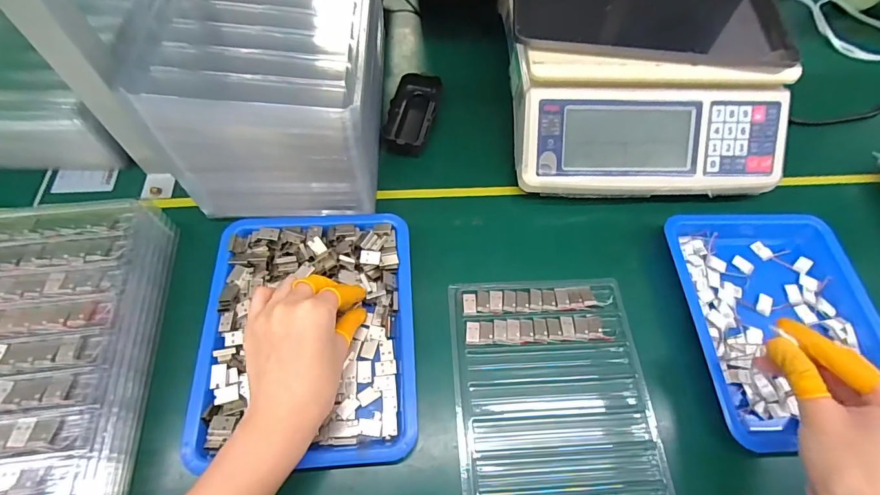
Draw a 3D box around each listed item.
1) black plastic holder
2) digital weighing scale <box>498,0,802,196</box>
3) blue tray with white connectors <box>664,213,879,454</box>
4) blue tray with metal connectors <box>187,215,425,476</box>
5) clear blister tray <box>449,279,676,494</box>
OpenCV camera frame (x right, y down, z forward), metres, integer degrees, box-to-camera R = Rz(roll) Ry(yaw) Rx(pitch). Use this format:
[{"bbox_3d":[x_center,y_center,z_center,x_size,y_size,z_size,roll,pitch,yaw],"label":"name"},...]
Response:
[{"bbox_3d":[-0.034,-0.157,0.502,0.050,0.027,0.104,13,64,5],"label":"black plastic holder"},{"bbox_3d":[0.220,-0.222,0.491,0.275,0.100,0.342,1,63,-1],"label":"digital weighing scale"},{"bbox_3d":[0.311,0.063,0.399,0.168,0.028,0.217,-2,63,-2],"label":"blue tray with white connectors"},{"bbox_3d":[-0.109,0.067,0.368,0.171,0.030,0.217,-3,63,-3],"label":"blue tray with metal connectors"},{"bbox_3d":[0.099,0.164,0.344,0.163,0.013,0.290,-3,63,-3],"label":"clear blister tray"}]

